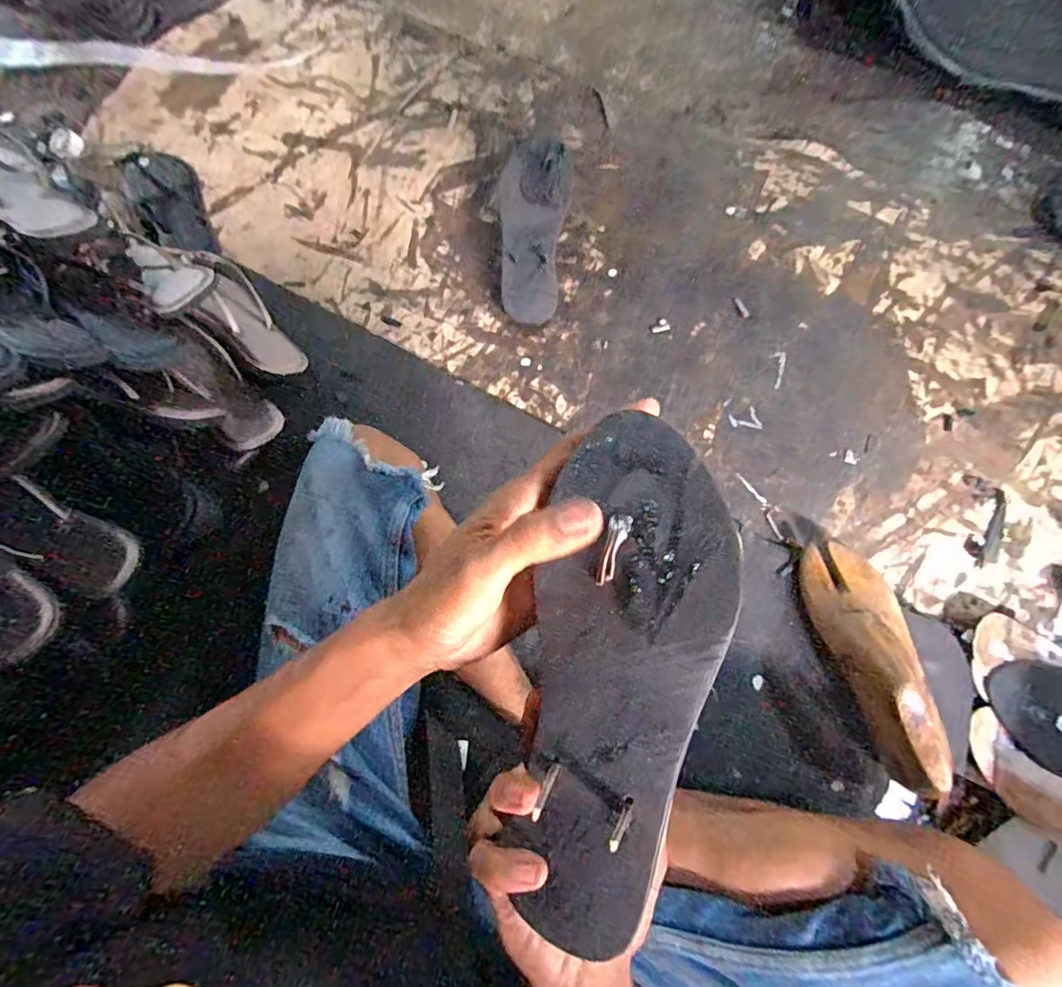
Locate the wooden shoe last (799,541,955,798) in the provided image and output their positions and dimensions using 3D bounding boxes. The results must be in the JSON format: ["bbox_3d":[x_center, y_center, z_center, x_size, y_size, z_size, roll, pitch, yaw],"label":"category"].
[{"bbox_3d":[0.321,0.150,0.496,0.068,0.064,0.218,-9,60,-1],"label":"wooden shoe last"}]

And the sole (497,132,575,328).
[{"bbox_3d":[0.003,-0.336,0.674,0.084,0.031,0.231,5,90,3],"label":"sole"}]

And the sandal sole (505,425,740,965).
[{"bbox_3d":[0.043,0.084,0.249,0.082,0.022,0.230,9,88,24],"label":"sandal sole"}]

